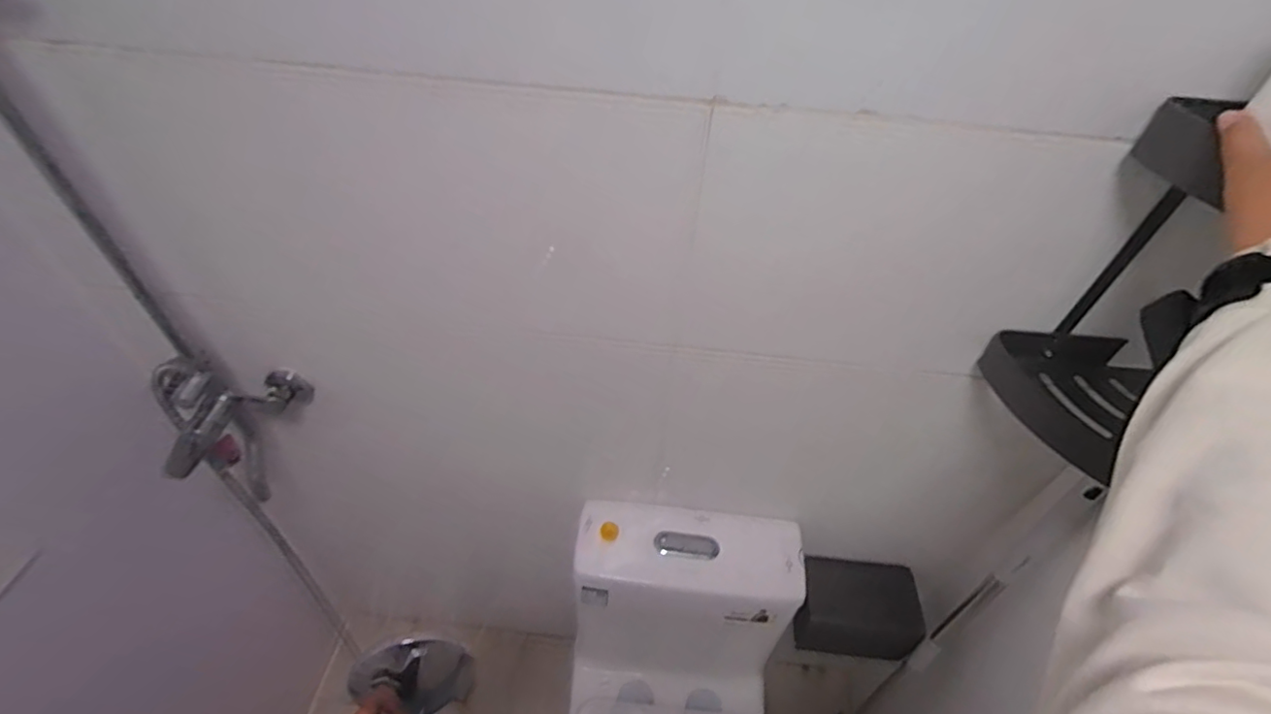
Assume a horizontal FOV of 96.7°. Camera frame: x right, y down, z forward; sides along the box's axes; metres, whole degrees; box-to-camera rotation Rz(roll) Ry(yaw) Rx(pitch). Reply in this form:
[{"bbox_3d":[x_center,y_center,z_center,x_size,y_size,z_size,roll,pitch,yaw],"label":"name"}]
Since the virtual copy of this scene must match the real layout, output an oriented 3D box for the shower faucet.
[{"bbox_3d":[-0.585,0.096,0.841,0.200,0.233,0.114,-27,53,-29],"label":"shower faucet"}]

